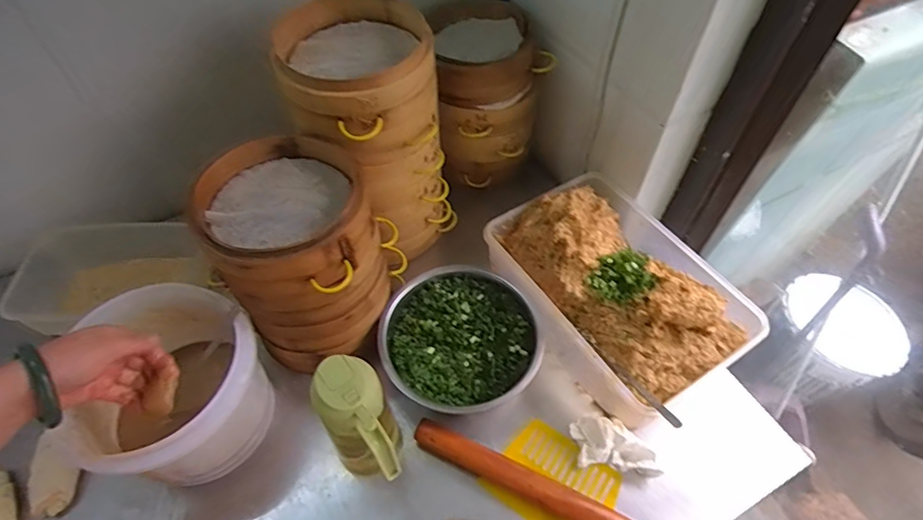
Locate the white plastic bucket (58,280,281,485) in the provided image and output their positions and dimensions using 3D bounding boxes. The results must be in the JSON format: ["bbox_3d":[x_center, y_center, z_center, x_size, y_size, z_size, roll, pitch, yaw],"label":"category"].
[{"bbox_3d":[-0.308,0.138,0.557,0.189,0.150,0.173,0,54,0],"label":"white plastic bucket"}]

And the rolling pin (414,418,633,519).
[{"bbox_3d":[0.082,0.252,0.558,0.291,0.034,0.030,21,56,14],"label":"rolling pin"}]

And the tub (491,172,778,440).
[{"bbox_3d":[0.202,0.037,0.672,0.224,0.108,0.315,-27,58,-18],"label":"tub"}]

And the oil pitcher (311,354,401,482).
[{"bbox_3d":[-0.102,0.177,0.521,0.071,0.175,0.093,-27,58,-18],"label":"oil pitcher"}]

